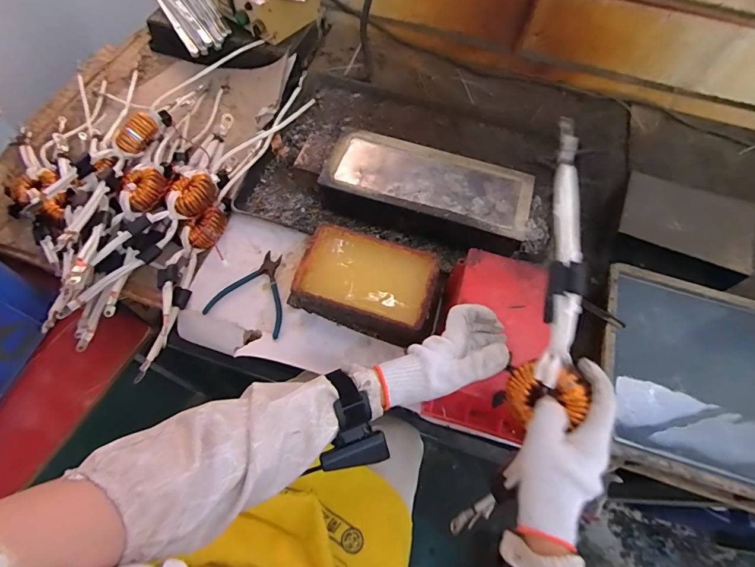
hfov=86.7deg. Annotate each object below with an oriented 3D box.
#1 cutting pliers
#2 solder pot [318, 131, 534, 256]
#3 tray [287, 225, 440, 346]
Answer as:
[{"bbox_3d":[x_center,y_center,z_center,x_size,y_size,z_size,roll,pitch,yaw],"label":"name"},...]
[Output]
[{"bbox_3d":[-0.191,0.009,0.643,0.124,0.010,0.131,18,64,6],"label":"cutting pliers"},{"bbox_3d":[0.081,-0.150,0.690,0.337,0.086,0.150,16,63,5],"label":"solder pot"},{"bbox_3d":[-0.012,0.002,0.625,0.215,0.063,0.137,20,64,7],"label":"tray"}]

